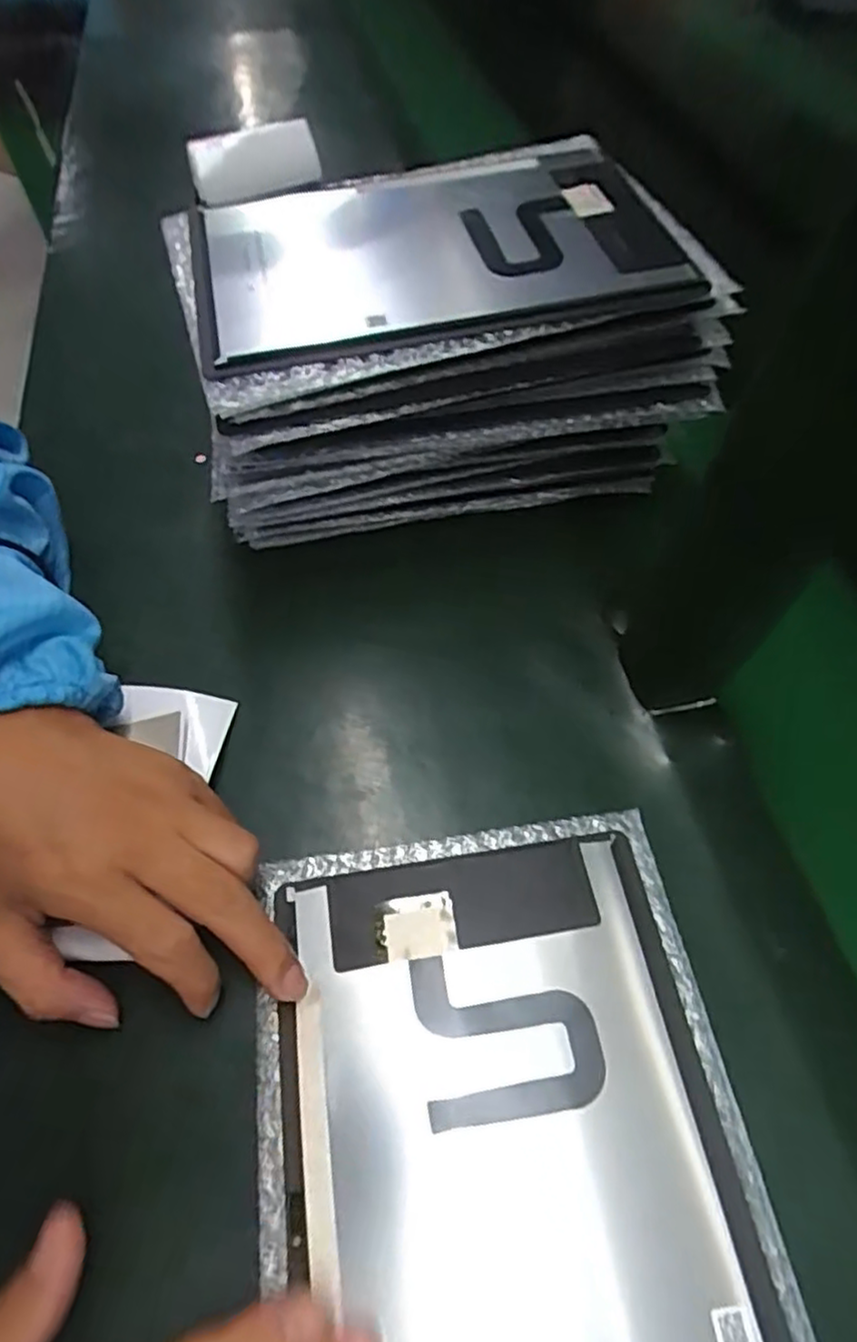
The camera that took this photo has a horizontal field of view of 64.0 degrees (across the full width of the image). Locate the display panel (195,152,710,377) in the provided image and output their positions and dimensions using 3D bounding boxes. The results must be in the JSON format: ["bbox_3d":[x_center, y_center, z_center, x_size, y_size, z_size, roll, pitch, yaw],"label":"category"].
[{"bbox_3d":[0.001,-0.222,0.366,0.246,0.019,0.162,-11,60,-3],"label":"display panel"}]

